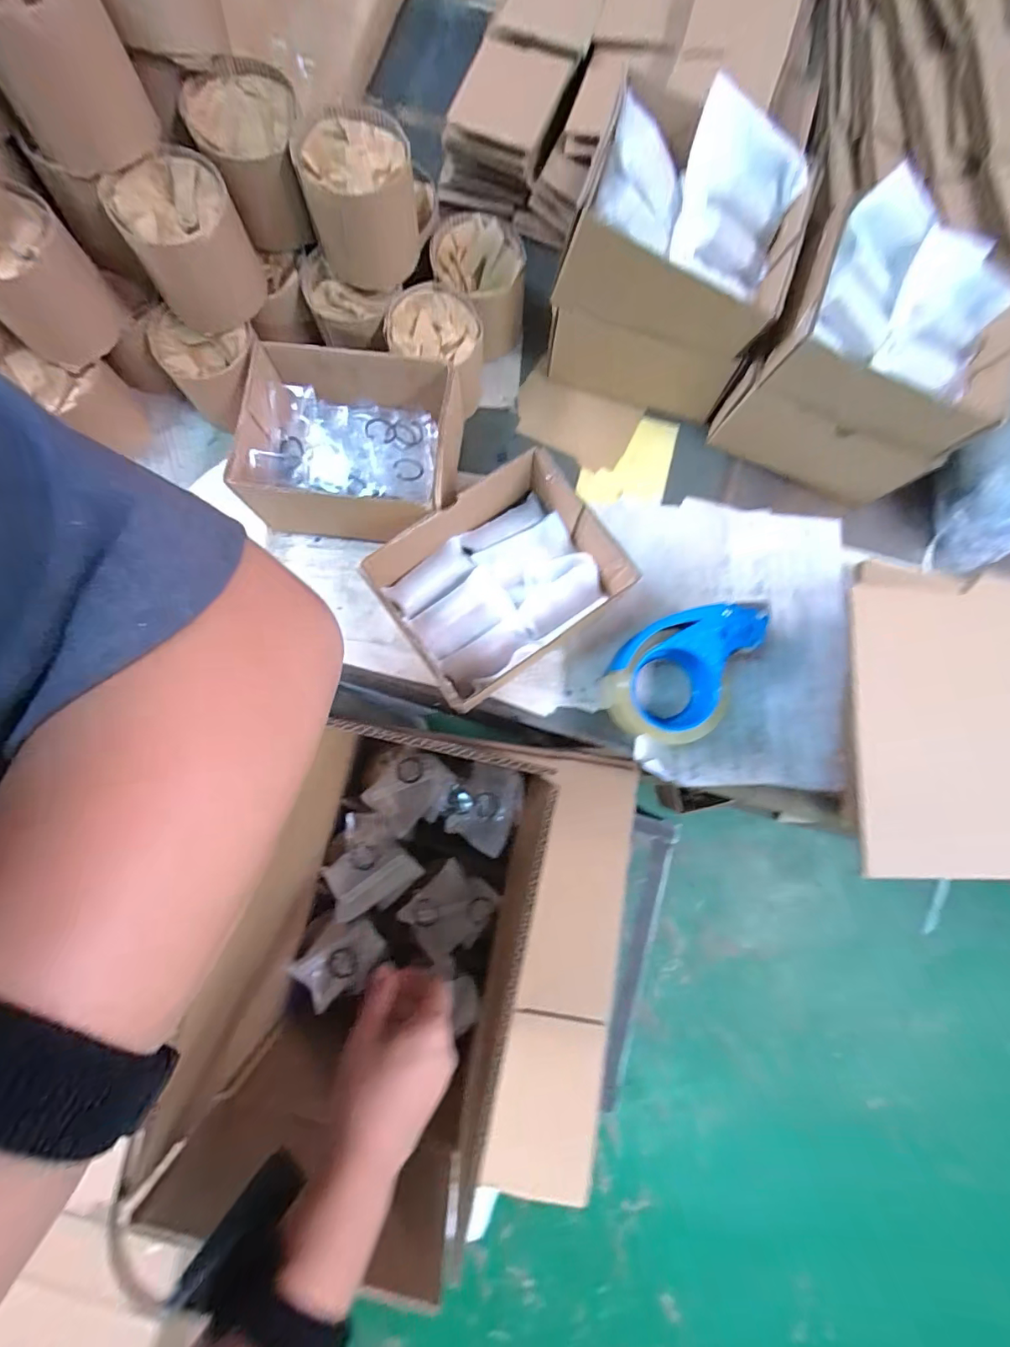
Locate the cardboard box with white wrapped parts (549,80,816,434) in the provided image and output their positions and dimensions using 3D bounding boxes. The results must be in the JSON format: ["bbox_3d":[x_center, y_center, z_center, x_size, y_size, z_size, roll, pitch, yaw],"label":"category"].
[{"bbox_3d":[0.154,-0.377,0.475,0.189,0.150,0.157,18,82,0],"label":"cardboard box with white wrapped parts"}]

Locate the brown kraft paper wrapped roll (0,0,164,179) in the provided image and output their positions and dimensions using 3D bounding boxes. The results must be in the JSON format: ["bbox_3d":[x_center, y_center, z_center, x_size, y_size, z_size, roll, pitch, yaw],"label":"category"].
[{"bbox_3d":[-0.327,-0.449,0.368,0.096,0.077,0.090,0,82,-2],"label":"brown kraft paper wrapped roll"}]

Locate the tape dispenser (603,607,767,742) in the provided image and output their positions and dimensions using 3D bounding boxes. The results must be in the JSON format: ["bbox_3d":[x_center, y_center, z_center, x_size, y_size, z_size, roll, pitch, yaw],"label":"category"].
[{"bbox_3d":[0.164,-0.011,0.486,0.105,0.061,0.155,31,83,2],"label":"tape dispenser"}]

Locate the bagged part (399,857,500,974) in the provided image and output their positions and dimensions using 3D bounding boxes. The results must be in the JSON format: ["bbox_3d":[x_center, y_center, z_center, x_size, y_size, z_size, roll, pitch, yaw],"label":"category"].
[{"bbox_3d":[-0.063,0.273,0.577,0.084,0.025,0.093,42,83,3],"label":"bagged part"}]

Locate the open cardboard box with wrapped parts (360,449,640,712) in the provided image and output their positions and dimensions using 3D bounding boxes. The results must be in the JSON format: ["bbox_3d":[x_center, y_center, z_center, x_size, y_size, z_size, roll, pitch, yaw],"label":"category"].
[{"bbox_3d":[-0.003,-0.081,0.479,0.206,0.085,0.156,-36,86,-6],"label":"open cardboard box with wrapped parts"}]

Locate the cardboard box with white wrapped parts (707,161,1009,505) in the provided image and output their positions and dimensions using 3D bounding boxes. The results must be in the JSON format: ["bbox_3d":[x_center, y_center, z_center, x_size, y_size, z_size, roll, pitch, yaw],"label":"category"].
[{"bbox_3d":[0.341,-0.289,0.488,0.205,0.156,0.172,23,83,1],"label":"cardboard box with white wrapped parts"}]

